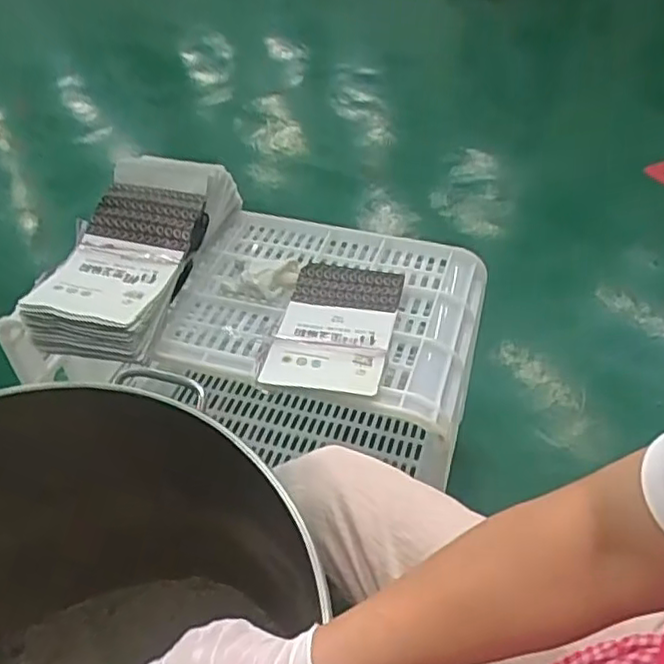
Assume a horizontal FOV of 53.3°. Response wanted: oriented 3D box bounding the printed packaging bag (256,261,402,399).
[{"bbox_3d":[0.007,-0.016,0.811,0.136,0.023,0.226,8,45,9],"label":"printed packaging bag"}]

